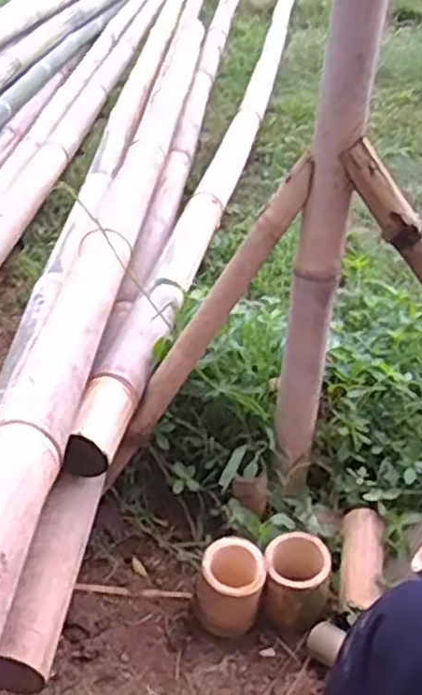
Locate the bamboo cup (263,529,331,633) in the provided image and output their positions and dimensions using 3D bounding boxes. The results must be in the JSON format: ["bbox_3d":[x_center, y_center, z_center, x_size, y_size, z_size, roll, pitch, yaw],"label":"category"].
[{"bbox_3d":[0.106,0.298,0.925,0.078,0.109,0.074,2,33,-2],"label":"bamboo cup"}]

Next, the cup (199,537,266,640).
[{"bbox_3d":[0.025,0.299,0.914,0.073,0.108,0.072,2,33,-2],"label":"cup"}]

